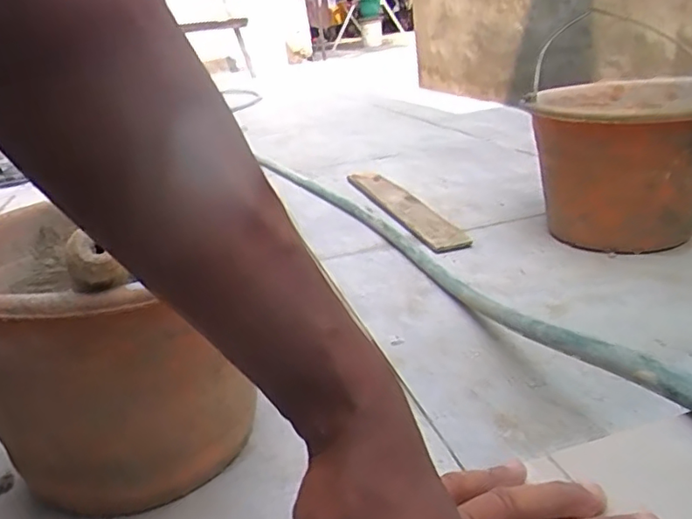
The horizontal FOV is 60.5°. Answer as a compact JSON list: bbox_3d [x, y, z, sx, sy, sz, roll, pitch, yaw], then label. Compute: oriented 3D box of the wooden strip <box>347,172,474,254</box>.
[{"bbox_3d":[0.092,-0.104,1.077,0.064,0.012,0.513,-18,23,-8],"label":"wooden strip"}]

